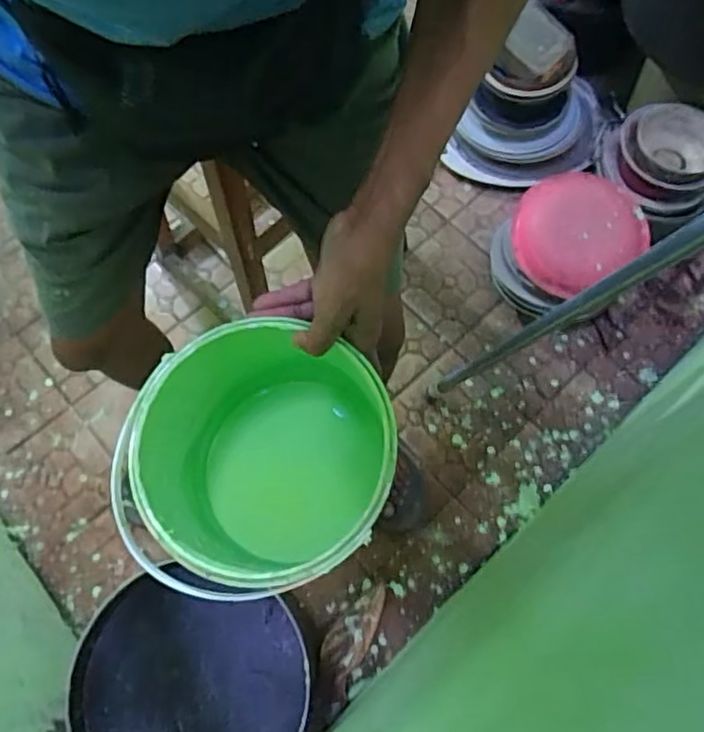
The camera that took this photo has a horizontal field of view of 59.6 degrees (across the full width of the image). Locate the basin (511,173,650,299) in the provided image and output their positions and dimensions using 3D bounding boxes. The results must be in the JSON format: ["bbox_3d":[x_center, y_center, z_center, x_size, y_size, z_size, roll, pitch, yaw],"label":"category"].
[{"bbox_3d":[0.384,-0.235,1.071,0.218,0.057,0.210,0,67,0],"label":"basin"}]

